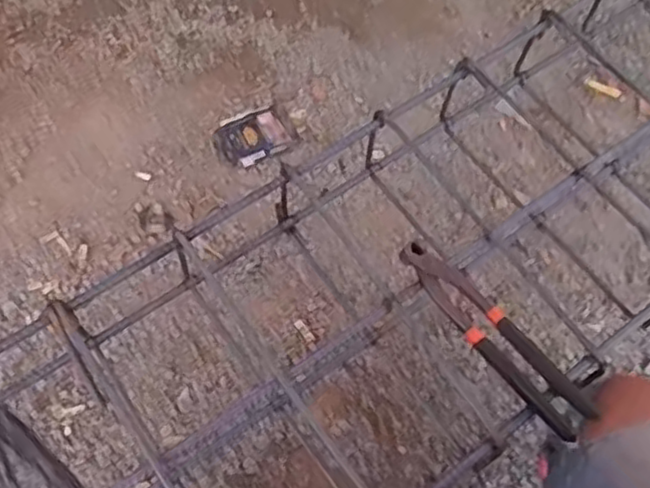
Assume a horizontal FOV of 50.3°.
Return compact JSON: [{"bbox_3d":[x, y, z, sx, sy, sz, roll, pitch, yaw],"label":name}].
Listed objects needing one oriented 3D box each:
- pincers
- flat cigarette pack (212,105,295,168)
[{"bbox_3d":[0.155,0.081,0.639,0.045,0.023,0.221,-35,68,-20],"label":"pincers"},{"bbox_3d":[-0.113,-0.171,1.082,0.114,0.013,0.091,-28,68,-16],"label":"flat cigarette pack"}]

